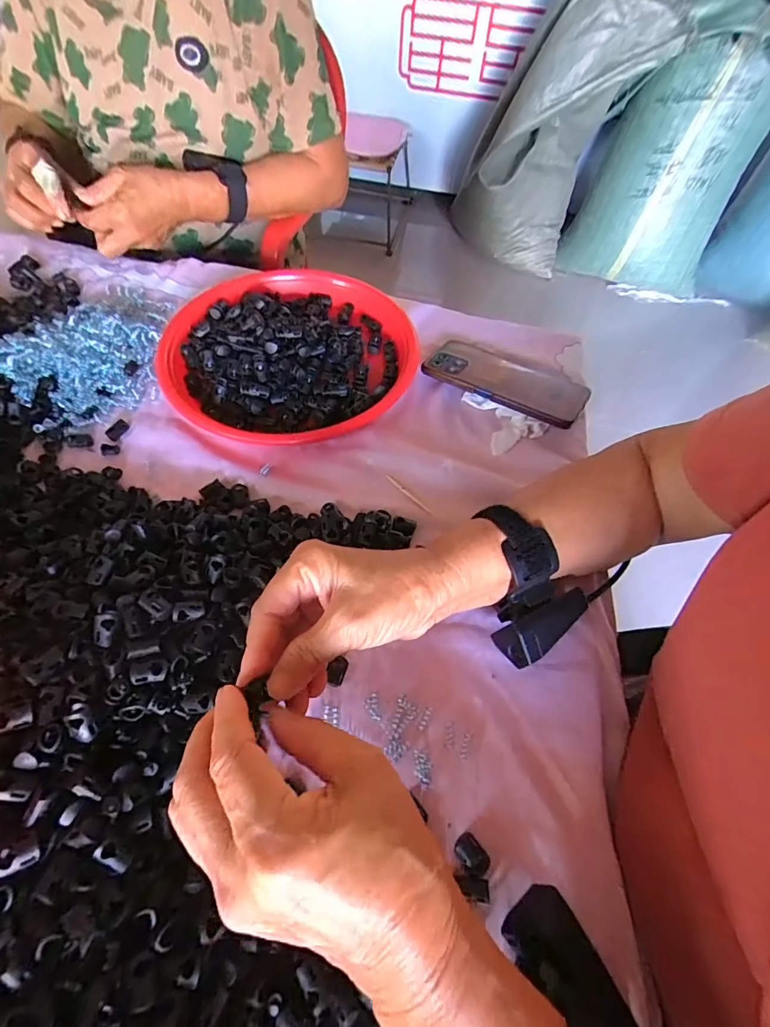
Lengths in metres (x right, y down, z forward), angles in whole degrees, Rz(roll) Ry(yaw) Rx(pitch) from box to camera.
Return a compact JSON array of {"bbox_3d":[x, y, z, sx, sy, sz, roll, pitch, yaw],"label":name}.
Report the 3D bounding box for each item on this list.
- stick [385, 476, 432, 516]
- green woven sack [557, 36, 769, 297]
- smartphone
[{"bbox_3d":[0.021,-0.018,0.389,0.004,0.004,0.054,-39,68,-22],"label":"stick"},{"bbox_3d":[0.773,-0.919,1.223,0.388,0.520,0.113,24,63,11],"label":"green woven sack"},{"bbox_3d":[0.126,-0.142,0.460,0.163,0.010,0.083,28,51,18],"label":"smartphone"}]

